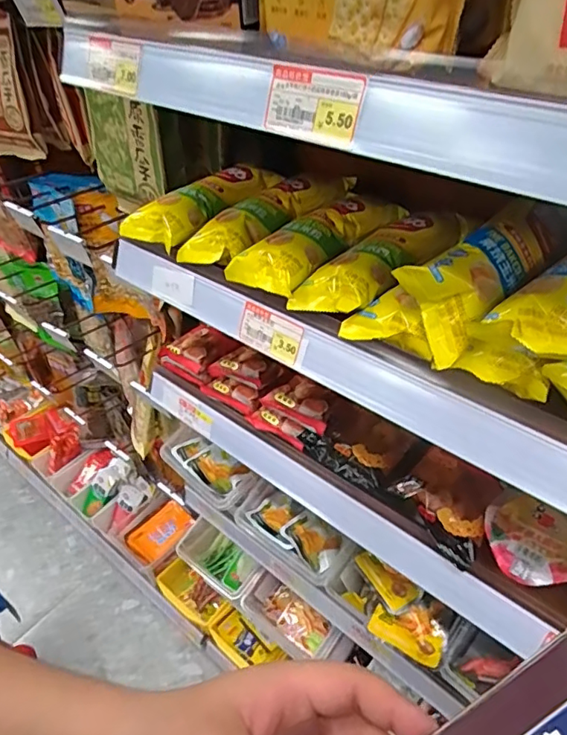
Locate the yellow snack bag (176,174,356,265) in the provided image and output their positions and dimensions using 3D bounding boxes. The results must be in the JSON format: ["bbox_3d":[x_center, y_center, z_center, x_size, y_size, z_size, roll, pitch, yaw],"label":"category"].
[{"bbox_3d":[-0.009,-0.168,0.563,0.062,0.039,0.214,32,53,33],"label":"yellow snack bag"}]

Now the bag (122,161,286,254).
[{"bbox_3d":[-0.075,-0.183,0.585,0.189,0.036,0.091,-31,49,-27],"label":"bag"}]

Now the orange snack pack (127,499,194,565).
[{"bbox_3d":[-0.305,0.407,1.317,0.146,0.033,0.119,-35,51,-30],"label":"orange snack pack"}]

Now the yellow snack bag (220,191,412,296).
[{"bbox_3d":[0.039,-0.136,0.521,0.075,0.035,0.191,30,52,31],"label":"yellow snack bag"}]

